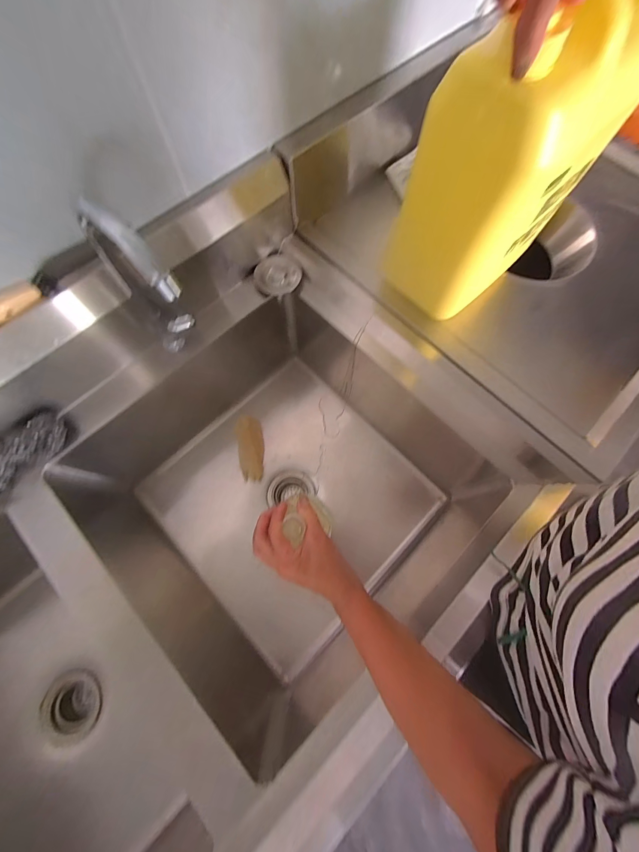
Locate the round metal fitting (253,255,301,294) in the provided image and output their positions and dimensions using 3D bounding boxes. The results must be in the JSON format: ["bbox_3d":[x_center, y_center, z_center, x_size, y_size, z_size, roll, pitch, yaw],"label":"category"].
[{"bbox_3d":[-0.076,-0.278,0.568,0.089,0.017,0.077,38,76,11],"label":"round metal fitting"}]

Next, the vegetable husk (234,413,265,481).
[{"bbox_3d":[-0.158,0.054,0.713,0.060,0.036,0.147,-6,97,-2],"label":"vegetable husk"}]

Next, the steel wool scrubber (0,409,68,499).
[{"bbox_3d":[-0.450,0.048,0.448,0.060,0.046,0.165,44,77,12],"label":"steel wool scrubber"}]

